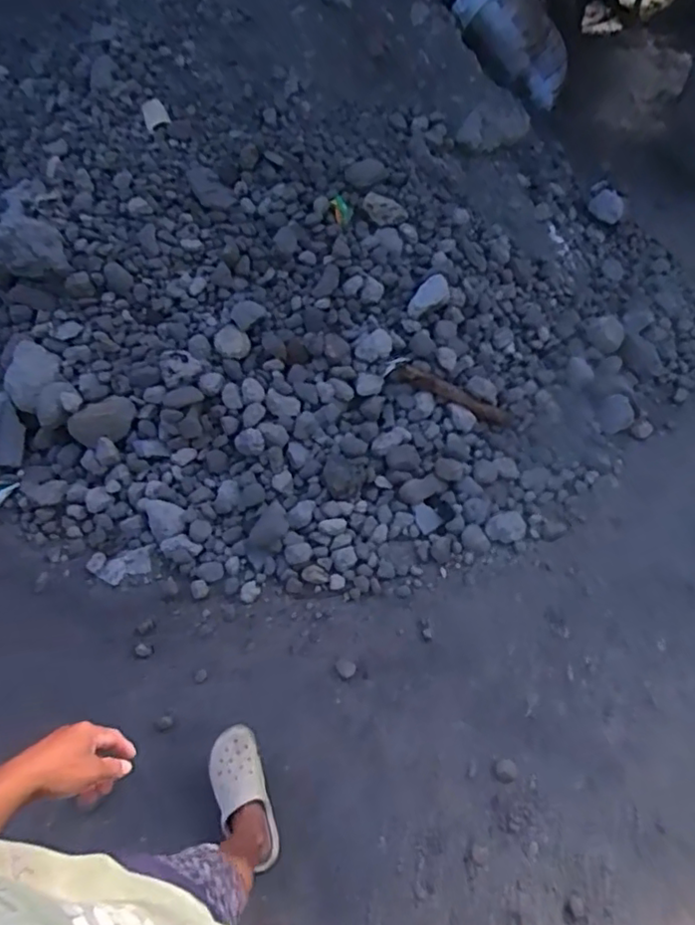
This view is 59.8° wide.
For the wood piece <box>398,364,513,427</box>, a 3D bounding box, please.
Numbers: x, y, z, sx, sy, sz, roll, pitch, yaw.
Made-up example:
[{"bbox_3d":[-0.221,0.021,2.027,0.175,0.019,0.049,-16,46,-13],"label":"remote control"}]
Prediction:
[{"bbox_3d":[0.349,-0.213,1.934,0.401,0.036,0.053,25,53,-7],"label":"wood piece"}]

